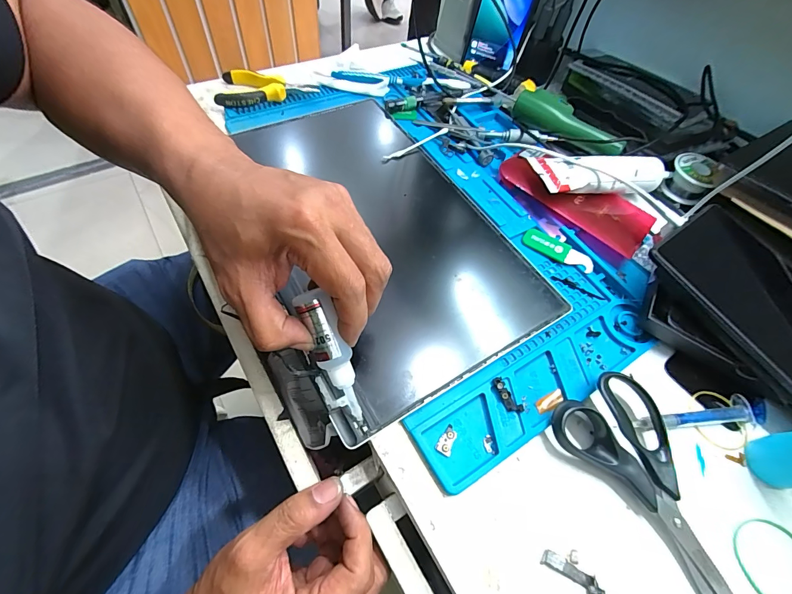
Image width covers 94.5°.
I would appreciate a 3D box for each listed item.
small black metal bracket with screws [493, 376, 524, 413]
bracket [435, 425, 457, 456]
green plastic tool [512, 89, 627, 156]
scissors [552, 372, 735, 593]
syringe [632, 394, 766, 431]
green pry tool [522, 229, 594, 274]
[{"bbox_3d":[0.084,0.075,0.278,0.011,0.006,0.029,-28,65,-22],"label":"small black metal bracket with screws"},{"bbox_3d":[0.037,0.102,0.261,0.011,0.004,0.020,34,60,14],"label":"bracket"},{"bbox_3d":[0.201,-0.205,0.430,0.037,0.024,0.129,-36,66,-18],"label":"green plastic tool"},{"bbox_3d":[0.191,0.134,0.251,0.077,0.025,0.167,-30,66,-22],"label":"scissors"},{"bbox_3d":[0.240,0.091,0.288,0.110,0.011,0.023,1,58,-6],"label":"syringe"},{"bbox_3d":[0.161,-0.047,0.363,0.070,0.005,0.020,32,60,14],"label":"green pry tool"}]

